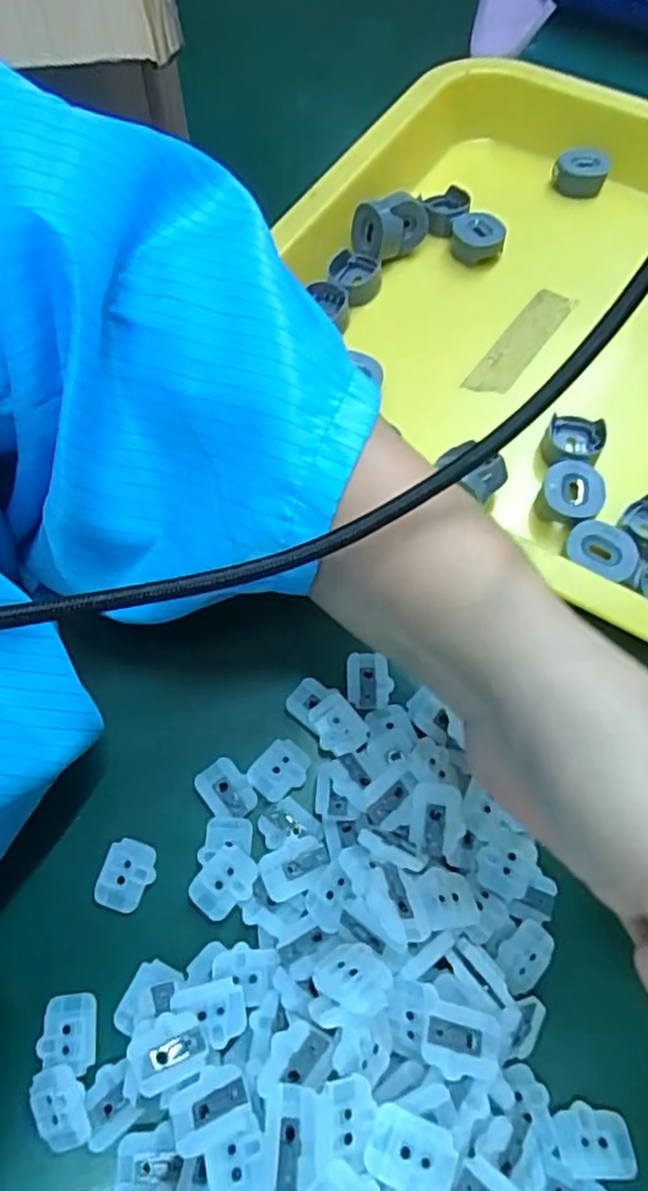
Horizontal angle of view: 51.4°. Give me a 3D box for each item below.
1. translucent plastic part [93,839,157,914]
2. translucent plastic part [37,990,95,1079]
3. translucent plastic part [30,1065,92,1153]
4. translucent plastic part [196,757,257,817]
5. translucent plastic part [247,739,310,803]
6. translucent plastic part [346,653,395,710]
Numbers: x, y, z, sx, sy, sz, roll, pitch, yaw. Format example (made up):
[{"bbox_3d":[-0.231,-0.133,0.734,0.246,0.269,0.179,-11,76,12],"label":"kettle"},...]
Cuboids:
[{"bbox_3d":[-0.067,0.095,0.227,0.017,0.005,0.022,14,64,6],"label":"translucent plastic part"},{"bbox_3d":[-0.079,0.134,0.206,0.017,0.004,0.020,-5,64,-3],"label":"translucent plastic part"},{"bbox_3d":[-0.077,0.150,0.197,0.015,0.007,0.022,-19,65,-10],"label":"translucent plastic part"},{"bbox_3d":[-0.035,0.070,0.240,0.016,0.006,0.021,-37,70,-17],"label":"translucent plastic part"},{"bbox_3d":[-0.016,0.062,0.240,0.017,0.004,0.021,39,69,17],"label":"translucent plastic part"},{"bbox_3d":[0.017,0.032,0.257,0.017,0.004,0.021,-2,63,-2],"label":"translucent plastic part"}]

